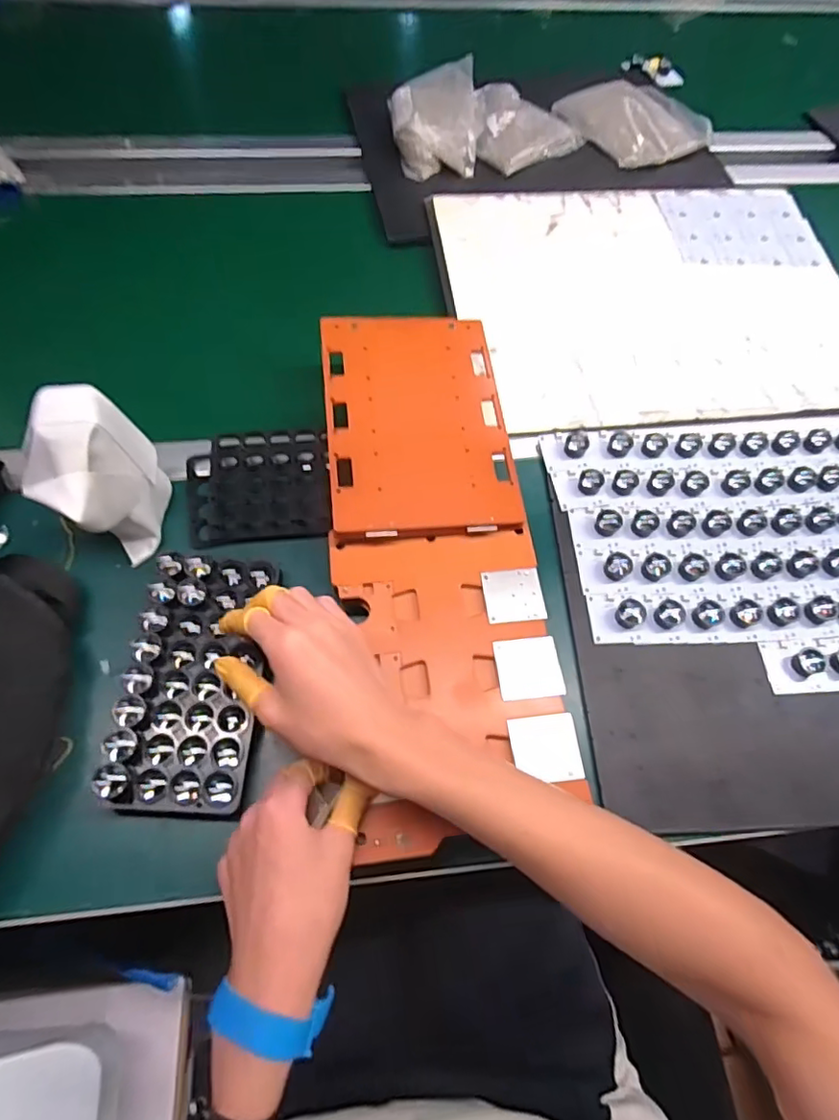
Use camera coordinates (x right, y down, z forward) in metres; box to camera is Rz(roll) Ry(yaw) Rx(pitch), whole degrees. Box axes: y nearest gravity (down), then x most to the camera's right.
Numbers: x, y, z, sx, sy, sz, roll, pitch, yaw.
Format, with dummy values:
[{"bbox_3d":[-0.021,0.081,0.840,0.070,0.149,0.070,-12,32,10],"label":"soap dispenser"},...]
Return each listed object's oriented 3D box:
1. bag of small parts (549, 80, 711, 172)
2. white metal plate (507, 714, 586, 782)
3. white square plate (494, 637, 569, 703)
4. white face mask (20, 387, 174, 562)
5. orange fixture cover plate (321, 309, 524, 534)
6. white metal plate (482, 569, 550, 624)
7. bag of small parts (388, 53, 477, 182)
[{"bbox_3d":[0.299,-0.623,0.813,0.155,0.032,0.179,-30,68,-16],"label":"bag of small parts"},{"bbox_3d":[0.091,0.135,0.414,0.048,0.004,0.046,-5,64,-5],"label":"white metal plate"},{"bbox_3d":[0.084,0.082,0.439,0.049,0.004,0.046,-5,64,-5],"label":"white square plate"},{"bbox_3d":[-0.255,-0.068,0.464,0.068,0.117,0.100,18,64,7],"label":"white face mask"},{"bbox_3d":[-0.003,-0.131,0.521,0.159,0.020,0.235,-6,64,-5],"label":"orange fixture cover plate"},{"bbox_3d":[0.077,0.028,0.470,0.048,0.004,0.045,-5,64,-5],"label":"white metal plate"},{"bbox_3d":[0.021,-0.588,0.771,0.117,0.055,0.162,0,63,-3],"label":"bag of small parts"}]

